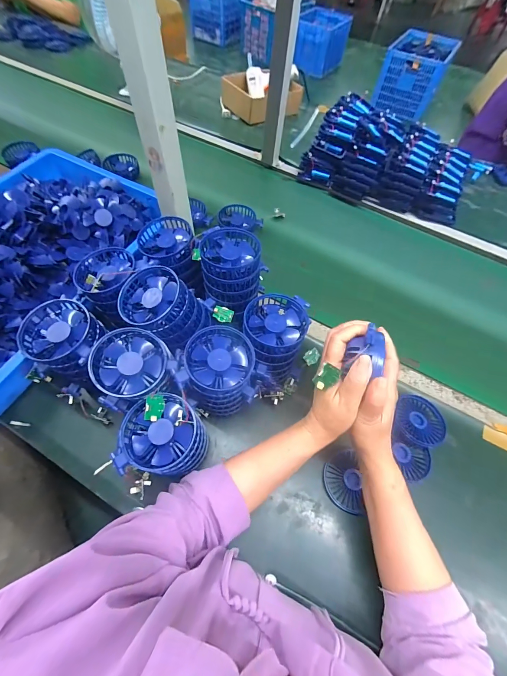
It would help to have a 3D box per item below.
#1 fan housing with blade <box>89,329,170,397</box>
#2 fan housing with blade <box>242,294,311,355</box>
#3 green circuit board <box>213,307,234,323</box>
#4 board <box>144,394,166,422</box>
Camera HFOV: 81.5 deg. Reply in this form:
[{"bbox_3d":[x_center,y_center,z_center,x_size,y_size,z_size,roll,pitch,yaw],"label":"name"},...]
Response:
[{"bbox_3d":[-0.158,0.031,0.380,0.095,0.037,0.086,1,60,-3],"label":"fan housing with blade"},{"bbox_3d":[0.033,-0.019,0.423,0.089,0.032,0.088,1,60,-2],"label":"fan housing with blade"},{"bbox_3d":[-0.049,-0.037,0.475,0.032,0.004,0.024,17,84,-8],"label":"green circuit board"},{"bbox_3d":[-0.122,0.087,0.366,0.022,0.008,0.031,11,85,-26],"label":"board"}]

